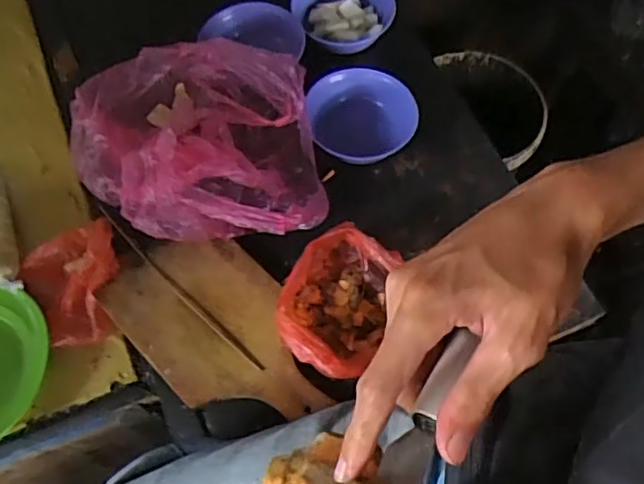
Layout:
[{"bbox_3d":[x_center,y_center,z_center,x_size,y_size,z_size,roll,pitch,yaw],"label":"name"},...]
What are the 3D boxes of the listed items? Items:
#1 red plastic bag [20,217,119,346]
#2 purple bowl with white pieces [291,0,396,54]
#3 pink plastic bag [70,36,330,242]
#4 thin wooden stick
[{"bbox_3d":[-0.288,0.046,0.754,0.114,0.038,0.141,-25,63,-14],"label":"red plastic bag"},{"bbox_3d":[0.031,-0.327,0.904,0.143,0.050,0.127,0,60,0],"label":"purple bowl with white pieces"},{"bbox_3d":[-0.154,-0.132,0.795,0.328,0.101,0.284,5,60,2],"label":"pink plastic bag"},{"bbox_3d":[-0.171,0.048,0.733,0.010,0.006,0.289,-41,67,-20],"label":"thin wooden stick"}]

